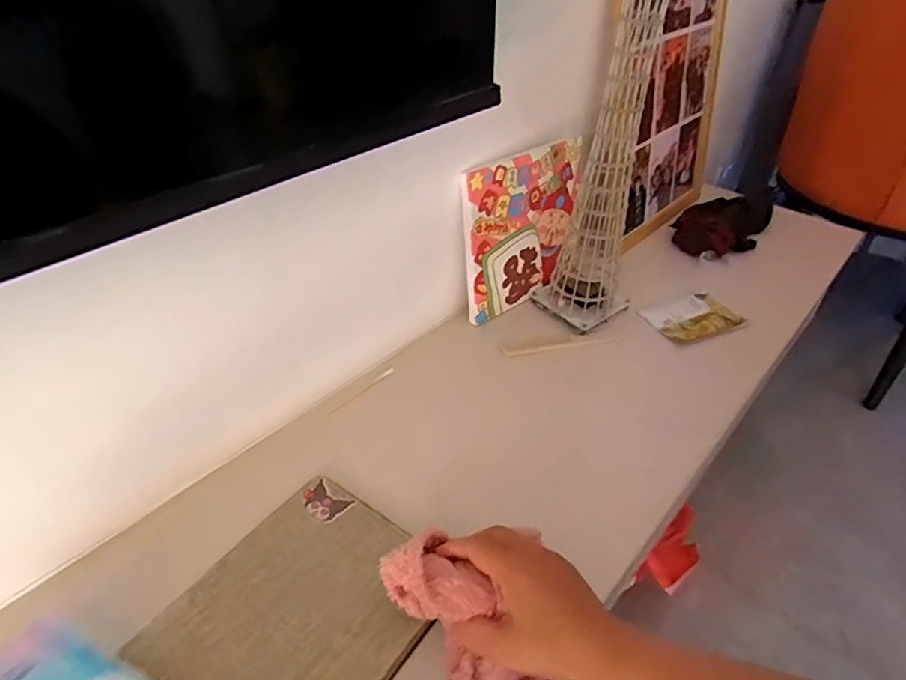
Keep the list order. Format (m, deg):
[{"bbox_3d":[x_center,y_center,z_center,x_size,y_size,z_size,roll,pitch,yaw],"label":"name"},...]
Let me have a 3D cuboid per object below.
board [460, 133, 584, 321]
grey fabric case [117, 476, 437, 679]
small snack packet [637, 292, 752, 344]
[{"bbox_3d":[0.097,-0.138,0.714,0.185,0.186,0.025,-26,36,-30],"label":"board"},{"bbox_3d":[-0.125,0.211,0.409,0.166,0.013,0.226,27,46,28],"label":"grey fabric case"},{"bbox_3d":[0.320,-0.029,0.749,0.121,0.017,0.077,-14,42,-17],"label":"small snack packet"}]

